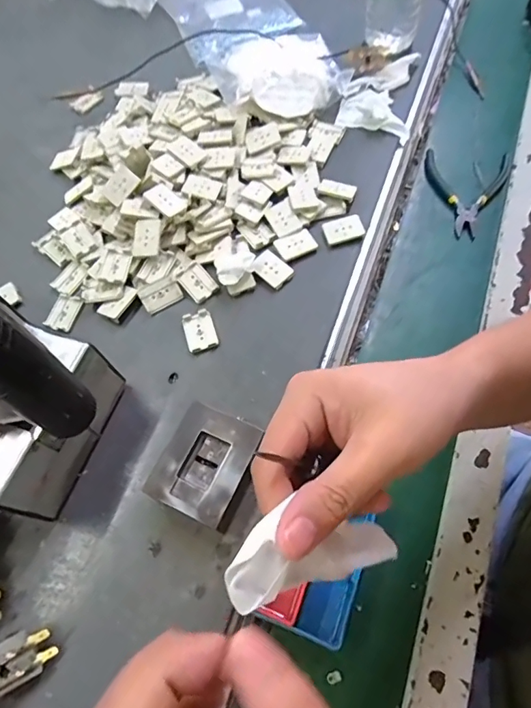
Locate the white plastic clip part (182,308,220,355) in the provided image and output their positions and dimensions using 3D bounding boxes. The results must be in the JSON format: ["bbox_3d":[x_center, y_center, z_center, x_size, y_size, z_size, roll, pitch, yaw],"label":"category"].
[{"bbox_3d":[-0.060,-0.021,0.430,0.028,0.004,0.043,-18,63,-5],"label":"white plastic clip part"}]

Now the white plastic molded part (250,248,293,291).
[{"bbox_3d":[0.006,-0.082,0.452,0.039,0.008,0.027,37,72,20],"label":"white plastic molded part"}]

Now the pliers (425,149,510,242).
[{"bbox_3d":[0.223,-0.176,0.517,0.087,0.018,0.120,6,64,7],"label":"pliers"}]

